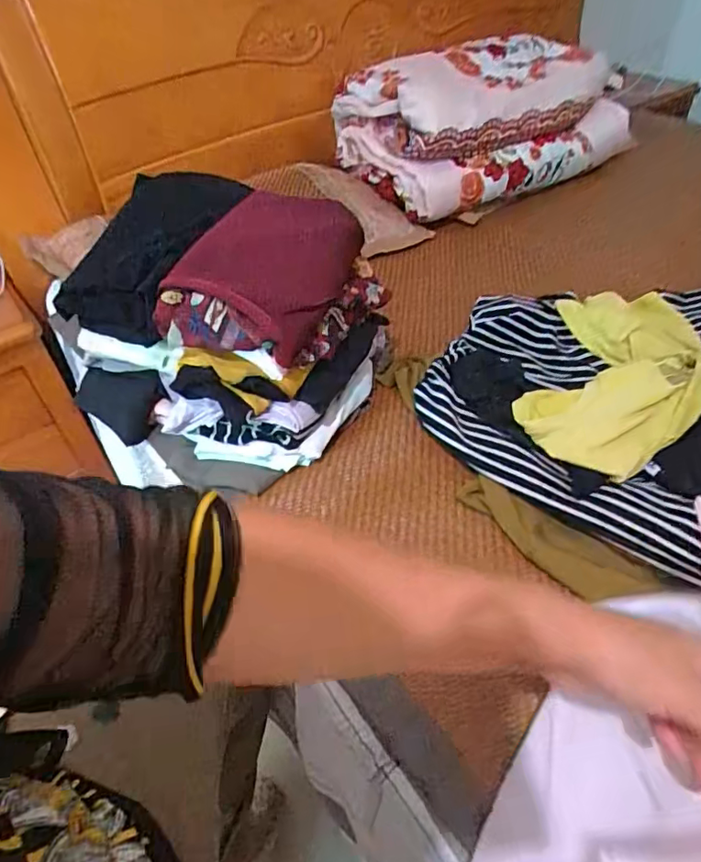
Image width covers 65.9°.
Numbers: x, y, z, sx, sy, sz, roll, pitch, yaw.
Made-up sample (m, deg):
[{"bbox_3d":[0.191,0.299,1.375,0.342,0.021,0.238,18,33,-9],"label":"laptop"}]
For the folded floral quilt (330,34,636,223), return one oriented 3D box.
[{"bbox_3d":[0.306,-0.659,1.146,0.599,0.234,0.264,-23,48,-19],"label":"folded floral quilt"}]

